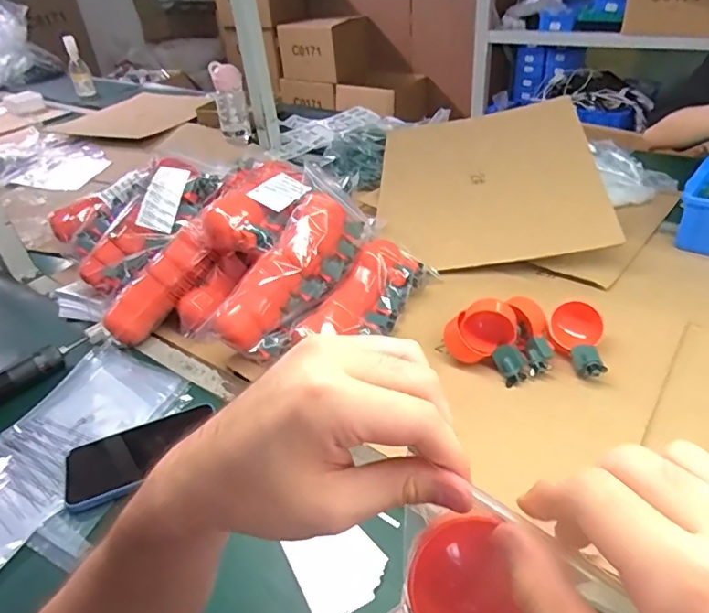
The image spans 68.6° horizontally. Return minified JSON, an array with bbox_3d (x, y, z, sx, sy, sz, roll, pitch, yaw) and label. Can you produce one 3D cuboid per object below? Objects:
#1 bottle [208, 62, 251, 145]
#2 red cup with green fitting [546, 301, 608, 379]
[{"bbox_3d":[-0.315,-0.514,1.330,0.078,0.196,0.073,-12,13,-8],"label":"bottle"},{"bbox_3d":[0.258,0.041,0.608,0.063,0.048,0.091,7,39,17],"label":"red cup with green fitting"}]

